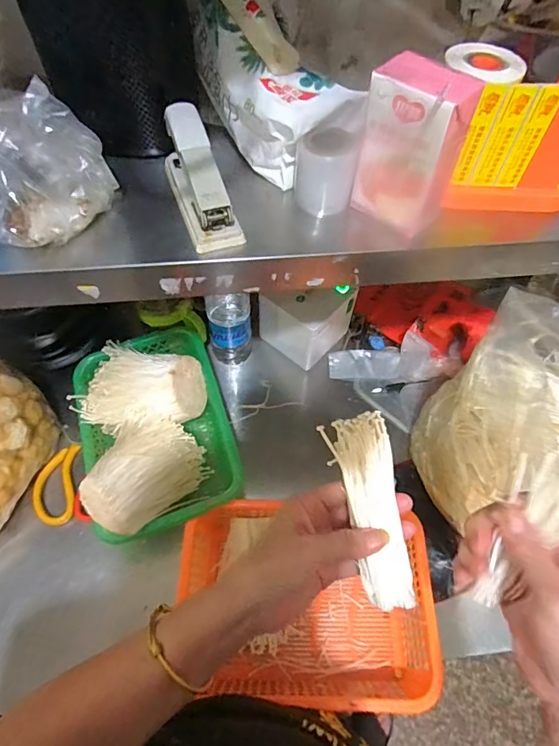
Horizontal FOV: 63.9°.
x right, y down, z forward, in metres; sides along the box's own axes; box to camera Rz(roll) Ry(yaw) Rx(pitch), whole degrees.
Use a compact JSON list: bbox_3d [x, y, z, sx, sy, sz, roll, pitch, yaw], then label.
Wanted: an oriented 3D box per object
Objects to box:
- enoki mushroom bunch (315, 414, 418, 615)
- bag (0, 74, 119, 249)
[{"bbox_3d":[0.071,0.102,0.338,0.047,0.021,0.139,-10,81,-8],"label":"enoki mushroom bunch"},{"bbox_3d":[-0.177,-0.147,0.314,0.110,0.101,0.067,-24,62,-15],"label":"bag"}]

